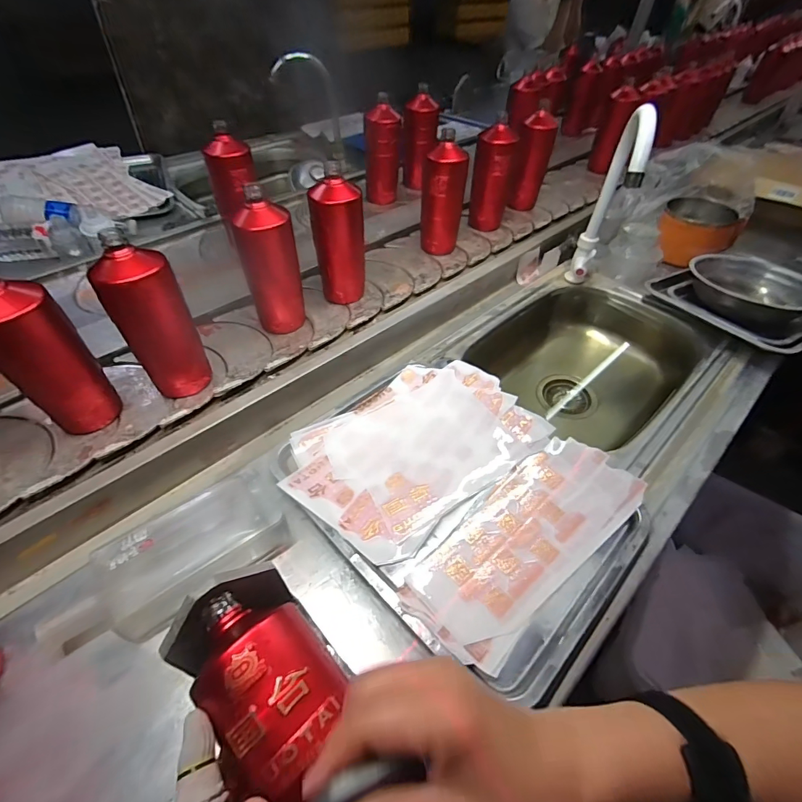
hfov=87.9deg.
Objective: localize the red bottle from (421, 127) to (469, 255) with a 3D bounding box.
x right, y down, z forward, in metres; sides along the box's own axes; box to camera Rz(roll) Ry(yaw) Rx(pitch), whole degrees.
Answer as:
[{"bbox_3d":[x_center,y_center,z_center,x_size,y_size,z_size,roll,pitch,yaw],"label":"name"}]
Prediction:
[{"bbox_3d":[0.078,-0.391,0.804,0.070,0.201,0.060,-29,54,-23],"label":"red bottle"}]

